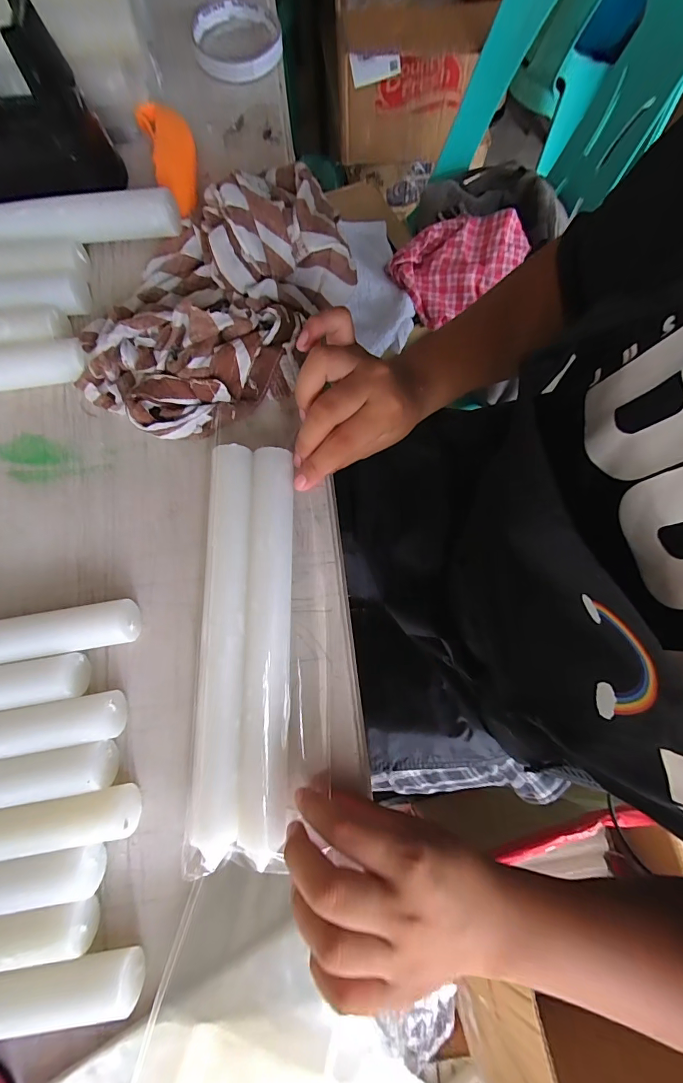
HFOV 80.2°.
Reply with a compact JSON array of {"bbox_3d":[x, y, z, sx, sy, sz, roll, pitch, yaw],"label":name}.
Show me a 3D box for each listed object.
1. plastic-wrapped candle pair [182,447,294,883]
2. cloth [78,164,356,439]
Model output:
[{"bbox_3d":[-0.062,0.066,0.268,0.055,0.025,0.260,0,81,1],"label":"plastic-wrapped candle pair"},{"bbox_3d":[-0.088,-0.180,0.301,0.150,0.054,0.224,28,82,6],"label":"cloth"}]

